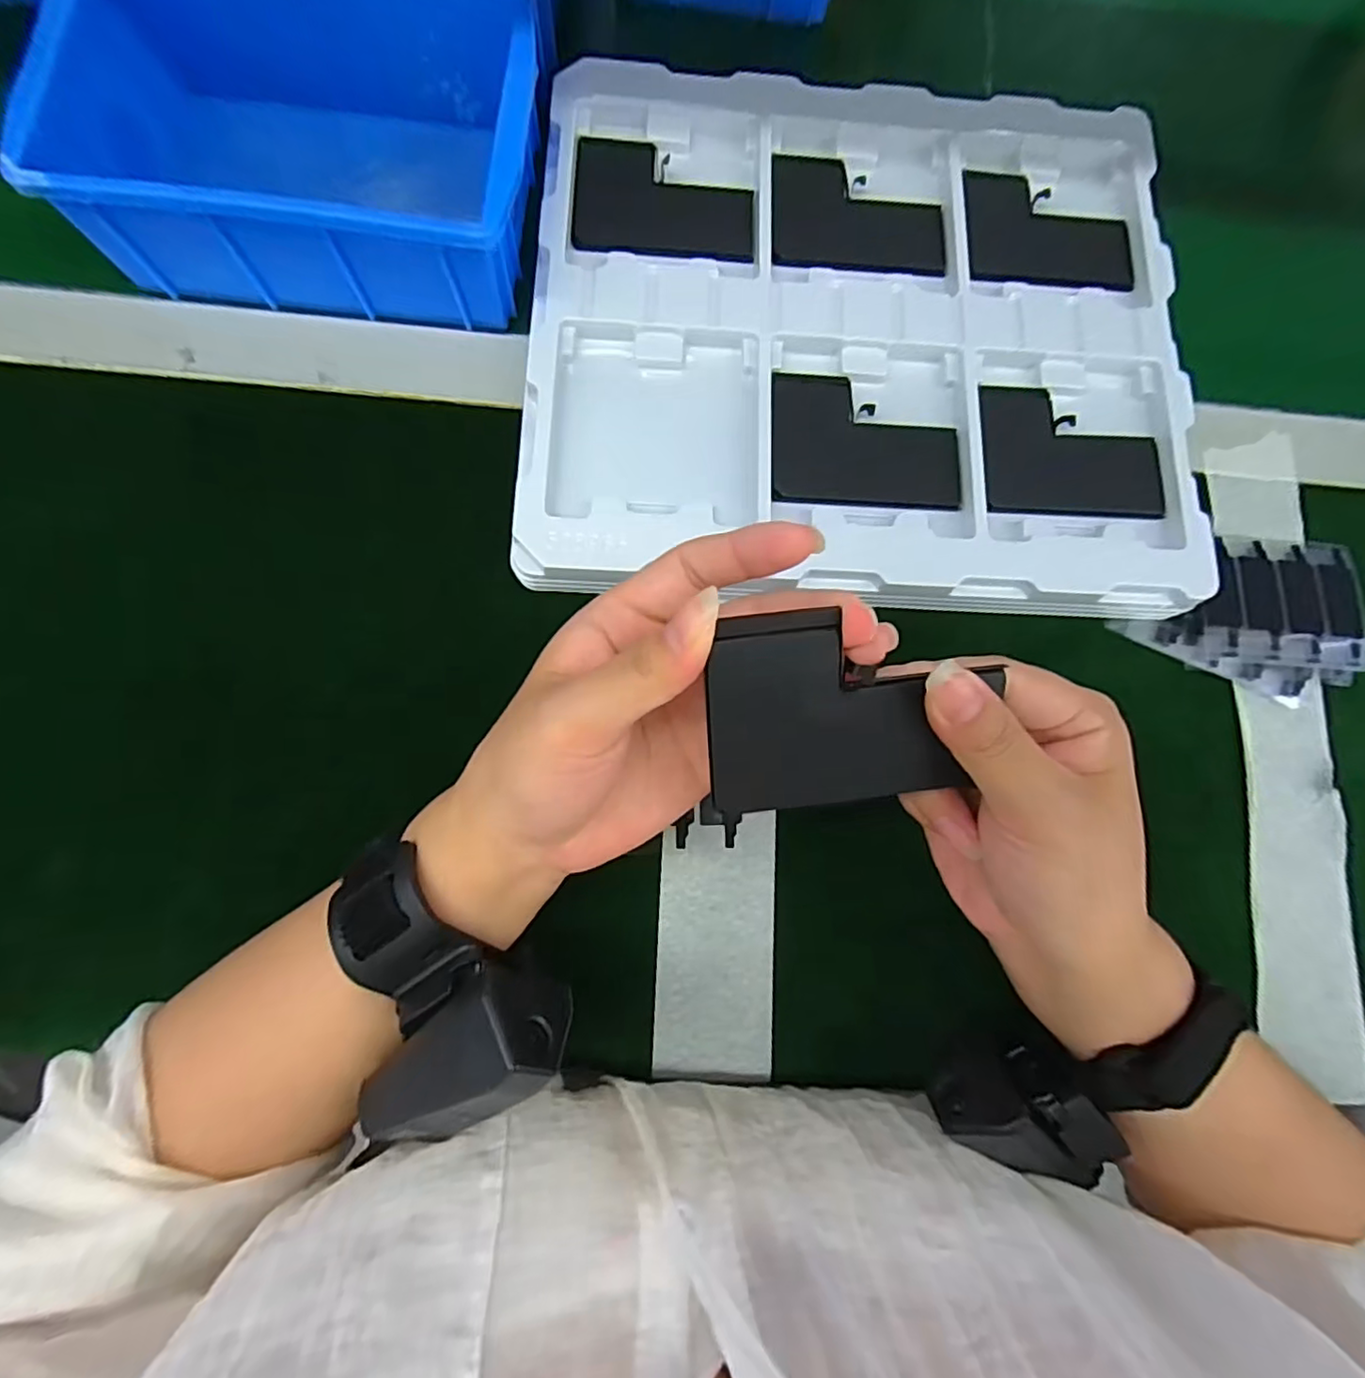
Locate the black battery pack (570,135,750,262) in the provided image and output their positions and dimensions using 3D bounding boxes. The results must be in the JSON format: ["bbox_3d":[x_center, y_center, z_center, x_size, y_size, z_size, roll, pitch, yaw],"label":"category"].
[{"bbox_3d":[-0.009,-0.252,0.321,0.091,0.010,0.068,0,83,-4],"label":"black battery pack"}]

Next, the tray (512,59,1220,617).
[{"bbox_3d":[0.088,-0.183,0.306,0.316,0.021,0.287,2,83,-4],"label":"tray"}]

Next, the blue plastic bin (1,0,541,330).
[{"bbox_3d":[-0.176,-0.263,0.306,0.202,0.076,0.144,6,82,-3],"label":"blue plastic bin"}]

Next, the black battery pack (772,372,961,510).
[{"bbox_3d":[0.088,-0.119,0.301,0.089,0.011,0.064,2,83,-4],"label":"black battery pack"}]

